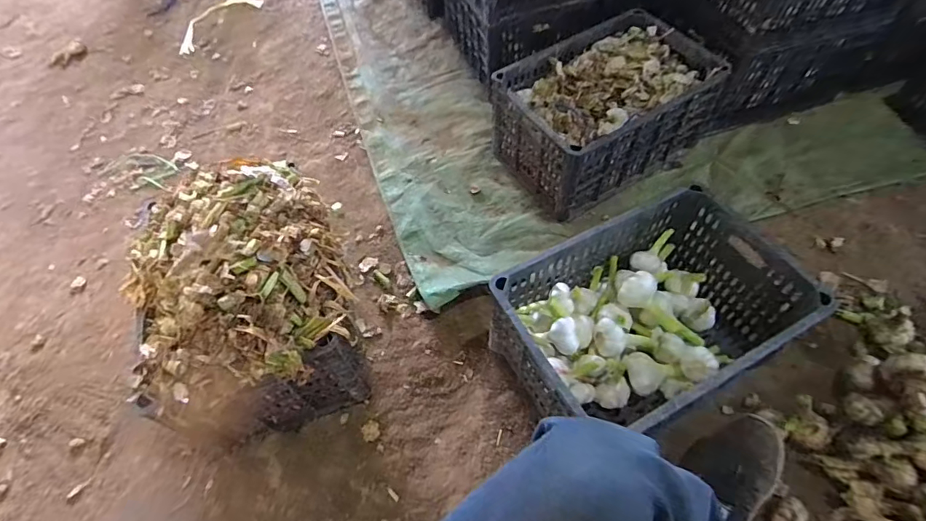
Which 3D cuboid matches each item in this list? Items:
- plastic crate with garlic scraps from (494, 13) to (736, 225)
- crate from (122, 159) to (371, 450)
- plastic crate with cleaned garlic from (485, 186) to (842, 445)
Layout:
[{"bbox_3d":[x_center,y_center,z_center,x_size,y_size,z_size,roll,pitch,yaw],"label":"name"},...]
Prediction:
[{"bbox_3d":[0.348,-0.362,1.141,0.487,0.237,0.309,-28,59,-14],"label":"plastic crate with garlic scraps"},{"bbox_3d":[-0.375,0.072,0.838,0.323,0.317,0.413,-20,57,-9],"label":"crate"},{"bbox_3d":[0.311,0.113,0.820,0.459,0.252,0.298,-27,58,-13],"label":"plastic crate with cleaned garlic"}]

